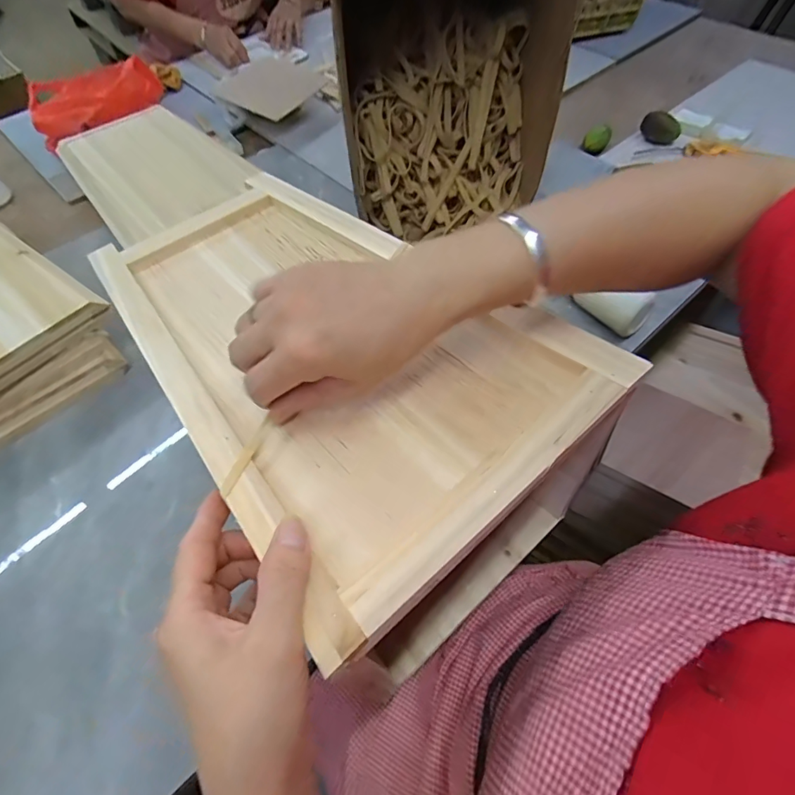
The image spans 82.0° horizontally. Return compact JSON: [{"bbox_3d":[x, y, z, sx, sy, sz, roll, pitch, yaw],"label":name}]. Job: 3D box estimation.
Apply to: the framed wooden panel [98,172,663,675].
[{"bbox_3d":[-0.073,-0.061,0.363,0.243,0.013,0.424,-38,57,-19],"label":"framed wooden panel"}]

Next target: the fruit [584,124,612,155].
[{"bbox_3d":[0.394,-0.513,0.908,0.051,0.041,0.045,22,60,15],"label":"fruit"}]

